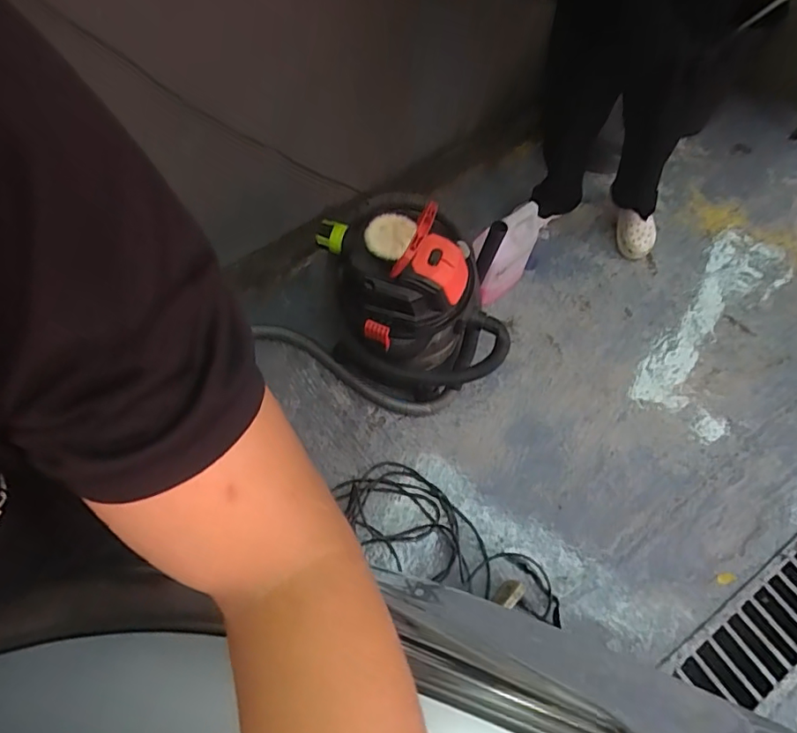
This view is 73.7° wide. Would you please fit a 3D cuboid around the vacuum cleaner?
[{"bbox_3d":[0.046,-0.157,1.289,0.457,0.462,0.346,14,67,6],"label":"vacuum cleaner"}]

